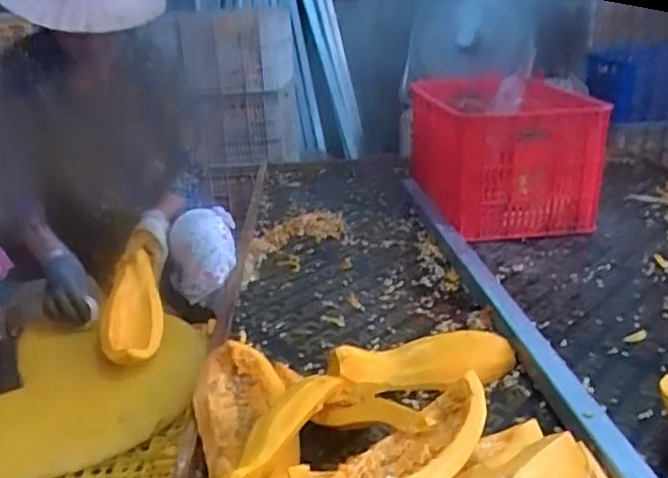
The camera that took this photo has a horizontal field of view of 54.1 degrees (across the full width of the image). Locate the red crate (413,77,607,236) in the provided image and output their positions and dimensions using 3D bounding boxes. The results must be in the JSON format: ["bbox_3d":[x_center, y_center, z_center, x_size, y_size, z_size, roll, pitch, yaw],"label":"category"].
[{"bbox_3d":[0.435,-0.240,1.773,0.405,0.298,0.582,-4,21,-3],"label":"red crate"}]

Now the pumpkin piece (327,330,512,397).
[{"bbox_3d":[0.136,0.188,0.997,0.287,0.057,0.073,-4,21,-4],"label":"pumpkin piece"}]

